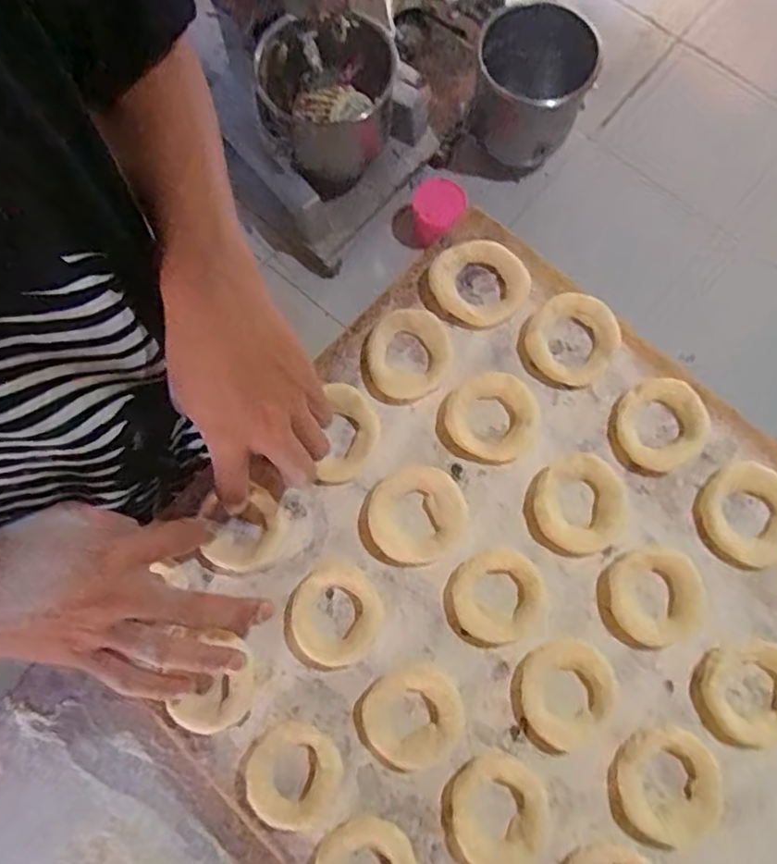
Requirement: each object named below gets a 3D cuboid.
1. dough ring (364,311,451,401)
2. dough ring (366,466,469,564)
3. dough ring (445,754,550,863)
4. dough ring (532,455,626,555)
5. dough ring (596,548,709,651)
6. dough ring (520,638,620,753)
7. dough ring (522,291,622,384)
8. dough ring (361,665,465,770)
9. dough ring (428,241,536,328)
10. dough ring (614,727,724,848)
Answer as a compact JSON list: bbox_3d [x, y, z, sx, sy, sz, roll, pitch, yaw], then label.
[{"bbox_3d":[0.014,-0.057,0.446,0.060,0.010,0.064,0,76,1],"label":"dough ring"},{"bbox_3d":[0.019,0.056,0.418,0.064,0.012,0.065,0,76,1],"label":"dough ring"},{"bbox_3d":[0.066,0.236,0.374,0.059,0.013,0.066,11,76,4],"label":"dough ring"},{"bbox_3d":[0.131,0.049,0.416,0.061,0.008,0.063,0,76,1],"label":"dough ring"},{"bbox_3d":[0.173,0.109,0.398,0.065,0.014,0.061,0,76,1],"label":"dough ring"},{"bbox_3d":[0.113,0.165,0.387,0.054,0.010,0.063,29,78,8],"label":"dough ring"},{"bbox_3d":[0.133,-0.068,0.441,0.061,0.012,0.063,0,76,1],"label":"dough ring"},{"bbox_3d":[0.016,0.182,0.388,0.062,0.011,0.056,-29,77,-6],"label":"dough ring"},{"bbox_3d":[0.068,-0.111,0.456,0.074,0.011,0.060,0,76,1],"label":"dough ring"},{"bbox_3d":[0.170,0.215,0.370,0.057,0.015,0.063,10,76,4],"label":"dough ring"}]

